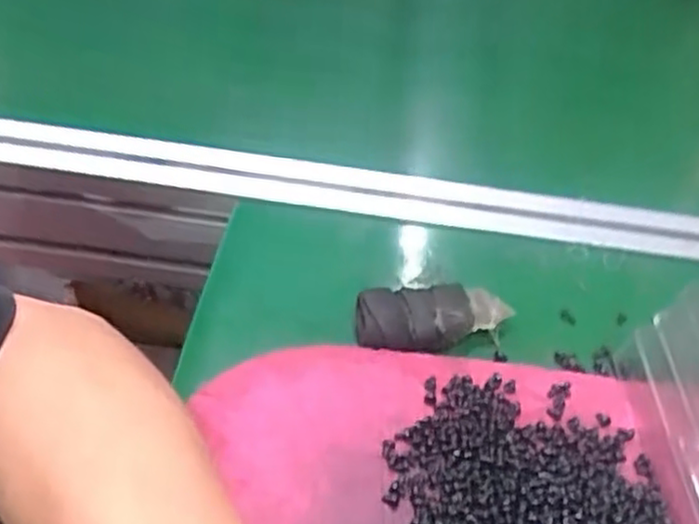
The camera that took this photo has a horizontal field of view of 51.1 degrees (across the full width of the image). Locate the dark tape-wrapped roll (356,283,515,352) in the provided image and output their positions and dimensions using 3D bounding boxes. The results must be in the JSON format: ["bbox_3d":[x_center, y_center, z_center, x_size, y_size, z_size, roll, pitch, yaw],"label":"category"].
[{"bbox_3d":[0.039,0.024,0.332,0.070,0.015,0.030,1,44,-16],"label":"dark tape-wrapped roll"}]

